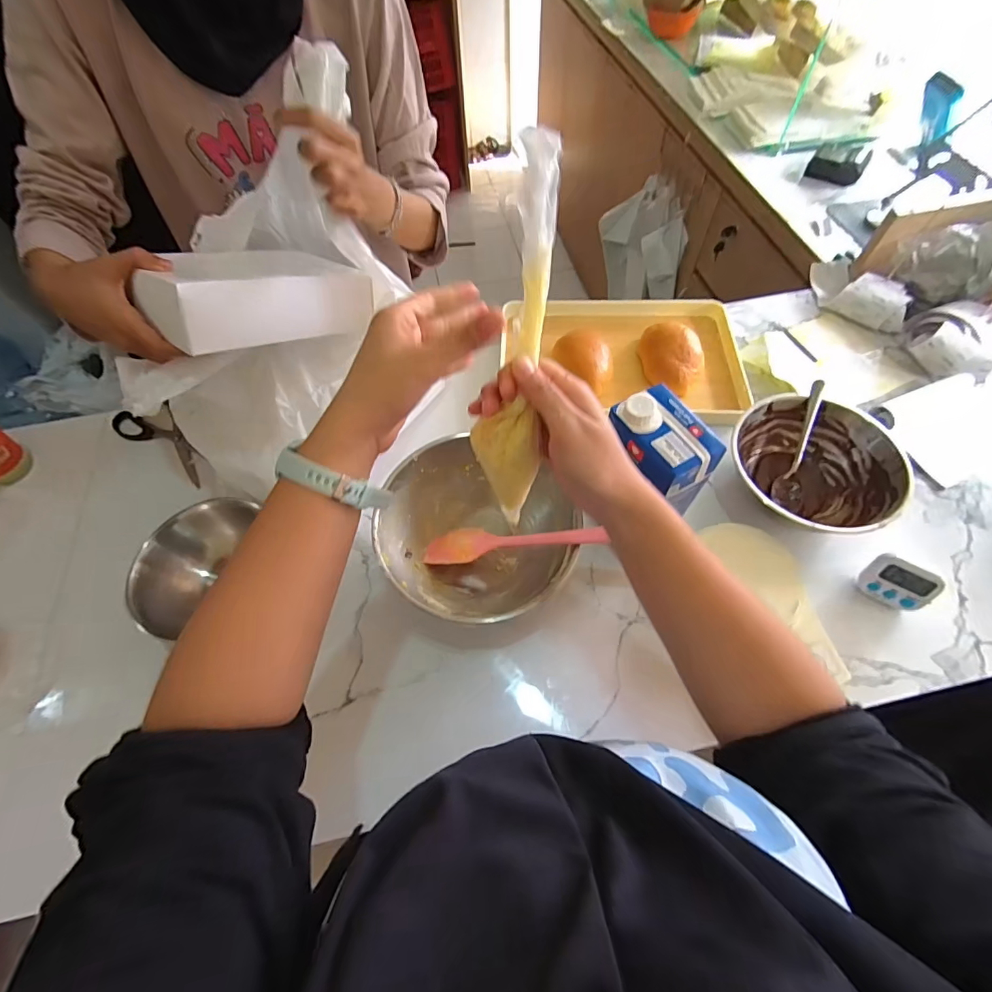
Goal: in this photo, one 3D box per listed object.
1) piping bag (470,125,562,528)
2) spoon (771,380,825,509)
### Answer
[{"bbox_3d":[0.014,-0.097,0.337,0.049,0.267,0.049,6,20,5],"label":"piping bag"},{"bbox_3d":[0.377,-0.061,0.584,0.032,0.029,0.162,17,86,11],"label":"spoon"}]

